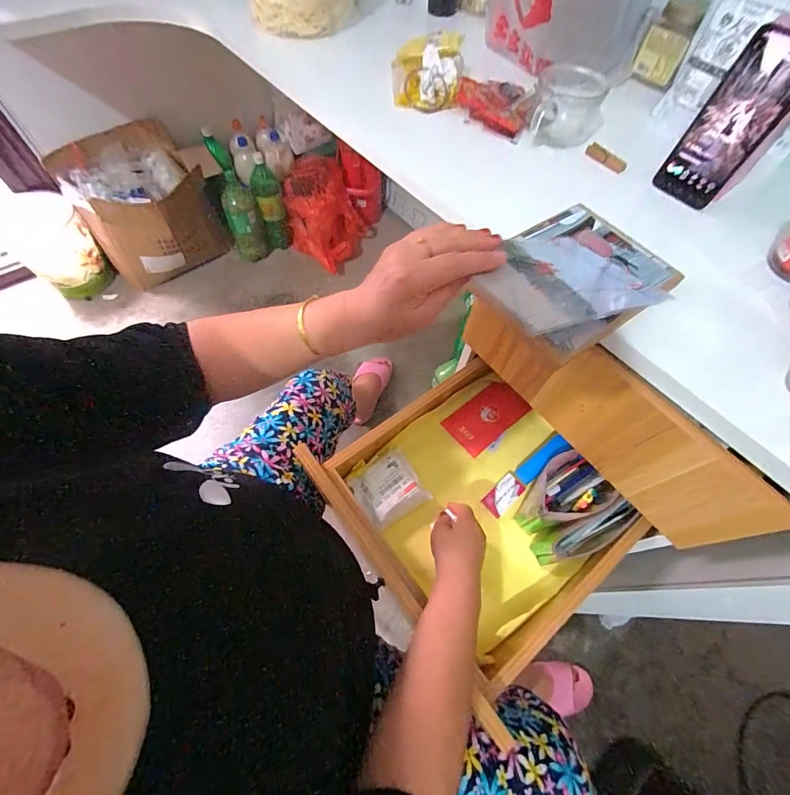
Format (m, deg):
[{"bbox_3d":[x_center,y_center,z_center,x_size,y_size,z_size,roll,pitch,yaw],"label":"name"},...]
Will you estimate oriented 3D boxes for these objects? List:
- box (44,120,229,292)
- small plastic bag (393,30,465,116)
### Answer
[{"bbox_3d":[-0.762,-0.611,1.241,0.436,0.348,0.281,-30,67,-18],"label":"box"},{"bbox_3d":[0.051,-0.514,0.598,0.112,0.061,0.109,5,62,0],"label":"small plastic bag"}]

